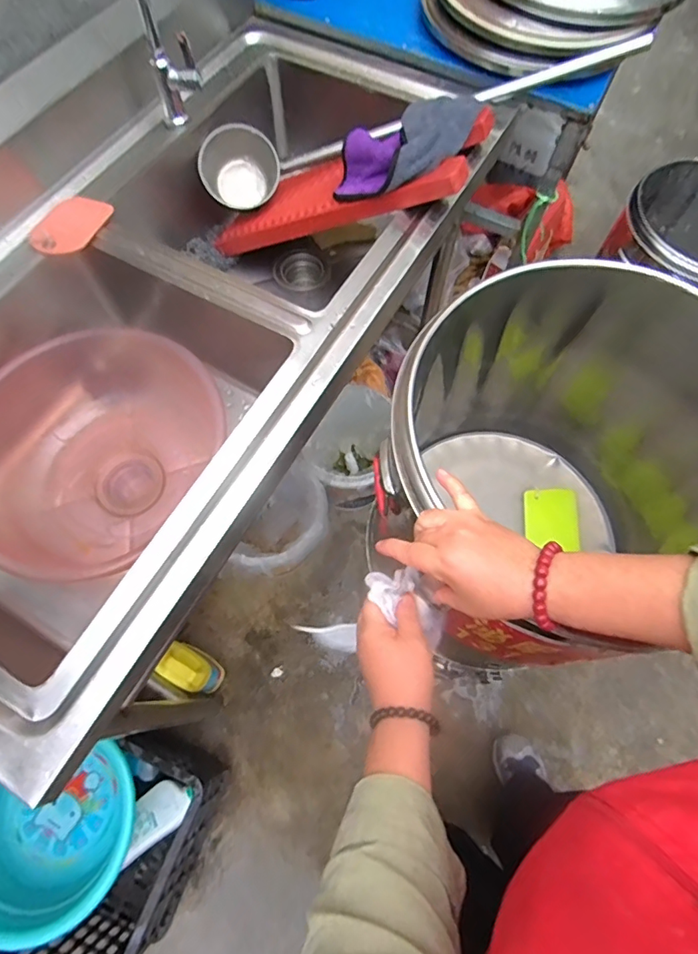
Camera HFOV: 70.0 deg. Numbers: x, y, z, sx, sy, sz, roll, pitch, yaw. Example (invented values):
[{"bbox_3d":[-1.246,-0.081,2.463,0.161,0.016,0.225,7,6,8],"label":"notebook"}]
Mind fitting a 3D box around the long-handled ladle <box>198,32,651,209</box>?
[{"bbox_3d":[0.104,-0.626,0.884,0.770,0.118,0.128,-8,65,11],"label":"long-handled ladle"}]

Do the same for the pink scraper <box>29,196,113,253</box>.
[{"bbox_3d":[-0.416,-0.375,0.741,0.086,0.008,0.117,18,65,4],"label":"pink scraper"}]

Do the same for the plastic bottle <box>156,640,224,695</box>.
[{"bbox_3d":[-0.347,0.429,1.115,0.117,0.196,0.080,30,68,10],"label":"plastic bottle"}]

